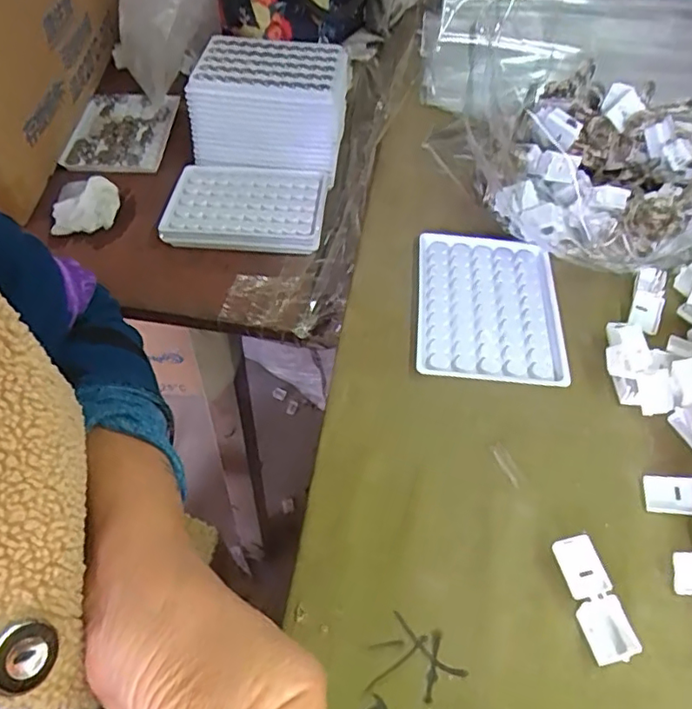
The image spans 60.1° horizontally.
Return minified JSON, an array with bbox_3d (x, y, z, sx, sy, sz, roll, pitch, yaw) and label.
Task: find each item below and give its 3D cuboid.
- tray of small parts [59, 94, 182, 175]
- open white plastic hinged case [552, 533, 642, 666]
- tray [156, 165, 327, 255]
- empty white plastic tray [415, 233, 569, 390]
[{"bbox_3d":[-0.219,-0.220,0.586,0.091,0.017,0.128,2,52,-1],"label":"tray of small parts"},{"bbox_3d":[0.118,0.115,0.284,0.019,0.012,0.054,-10,51,-7],"label":"open white plastic hinged case"},{"bbox_3d":[-0.085,-0.125,0.510,0.131,0.015,0.091,5,52,1],"label":"tray"},{"bbox_3d":[0.096,-0.034,0.403,0.093,0.012,0.120,5,52,2],"label":"empty white plastic tray"}]

